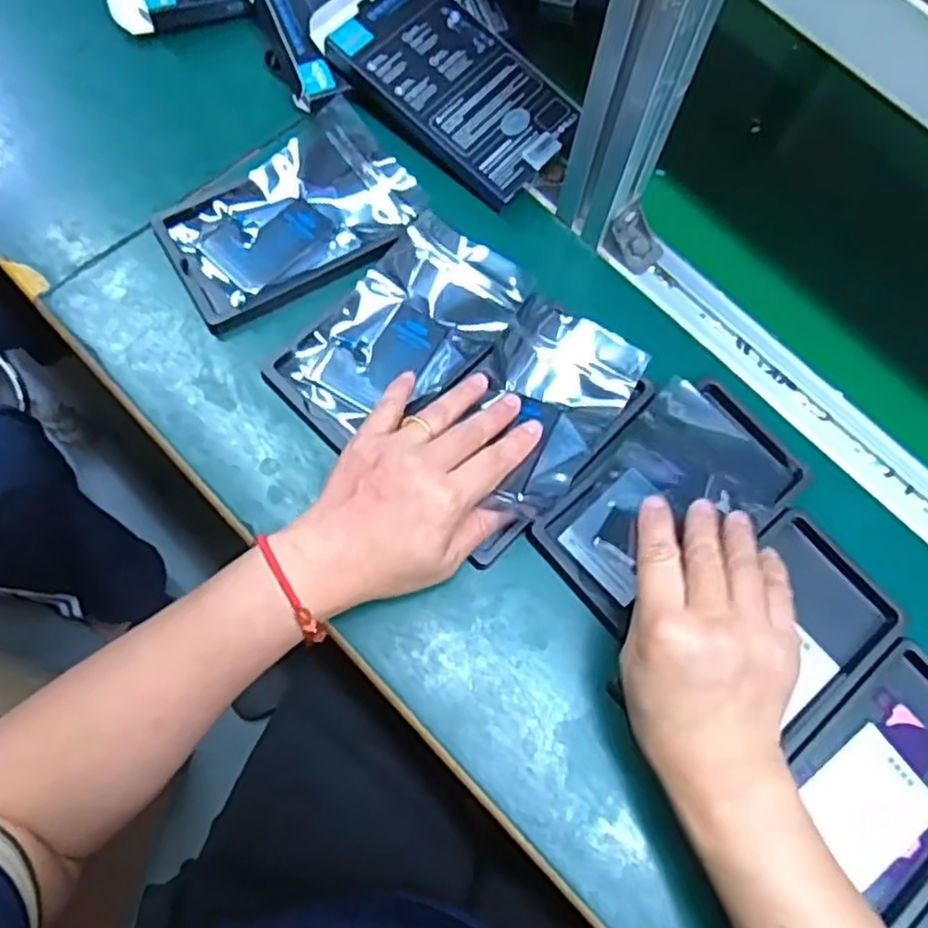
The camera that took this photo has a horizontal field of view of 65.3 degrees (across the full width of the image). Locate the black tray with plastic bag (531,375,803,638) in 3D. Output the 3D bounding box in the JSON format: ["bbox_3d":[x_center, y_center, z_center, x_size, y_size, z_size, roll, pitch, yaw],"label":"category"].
[{"bbox_3d":[0.124,0.019,0.440,0.164,0.018,0.095,-39,79,-11],"label":"black tray with plastic bag"}]

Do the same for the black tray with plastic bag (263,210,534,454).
[{"bbox_3d":[-0.039,-0.082,0.458,0.092,0.017,0.157,40,77,9],"label":"black tray with plastic bag"}]

